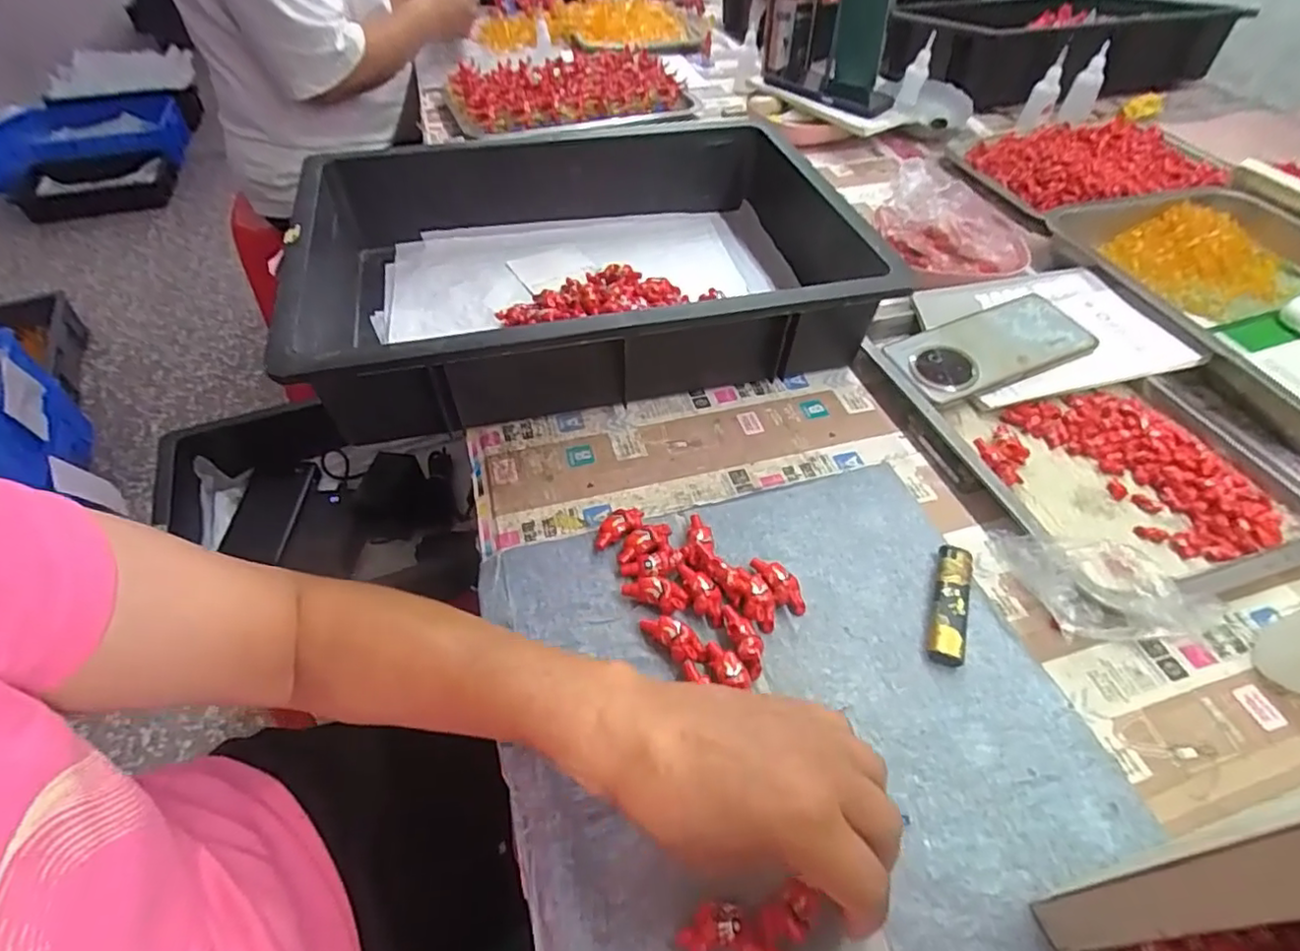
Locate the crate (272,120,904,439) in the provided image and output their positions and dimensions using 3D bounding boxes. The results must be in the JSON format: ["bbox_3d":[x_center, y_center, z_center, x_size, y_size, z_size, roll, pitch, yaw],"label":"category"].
[{"bbox_3d":[-0.049,-0.199,0.559,0.469,0.099,0.352,-10,50,-9],"label":"crate"}]

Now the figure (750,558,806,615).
[{"bbox_3d":[0.079,0.067,0.379,0.017,0.014,0.040,-17,51,-14],"label":"figure"}]

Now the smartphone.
[{"bbox_3d":[0.281,-0.107,0.512,0.162,0.010,0.074,-18,58,-9],"label":"smartphone"}]

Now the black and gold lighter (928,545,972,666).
[{"bbox_3d":[0.182,0.077,0.376,0.019,0.014,0.077,17,51,14],"label":"black and gold lighter"}]

